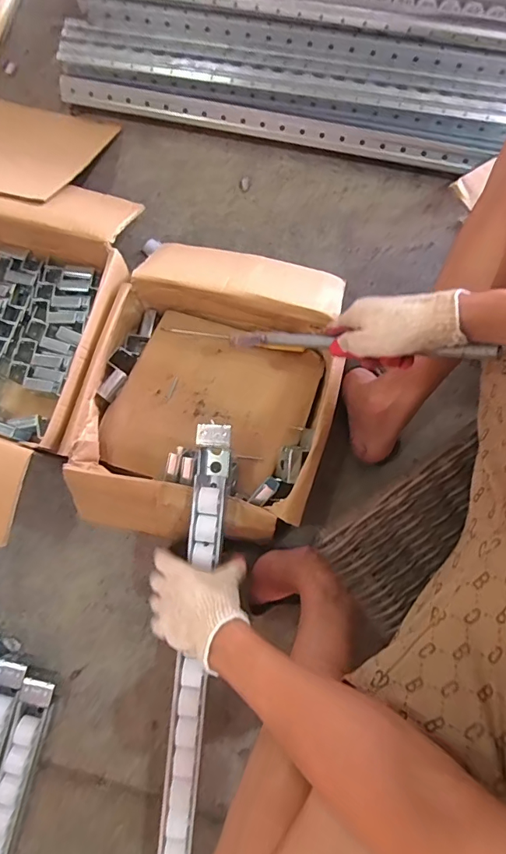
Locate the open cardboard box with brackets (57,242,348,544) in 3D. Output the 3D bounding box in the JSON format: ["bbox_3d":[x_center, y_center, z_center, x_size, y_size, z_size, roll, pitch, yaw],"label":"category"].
[{"bbox_3d":[-0.060,-0.053,0.675,0.336,0.125,0.437,11,79,3],"label":"open cardboard box with brackets"}]

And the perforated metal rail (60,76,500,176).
[{"bbox_3d":[0.021,-0.545,0.818,0.782,0.051,0.033,15,79,4],"label":"perforated metal rail"}]

